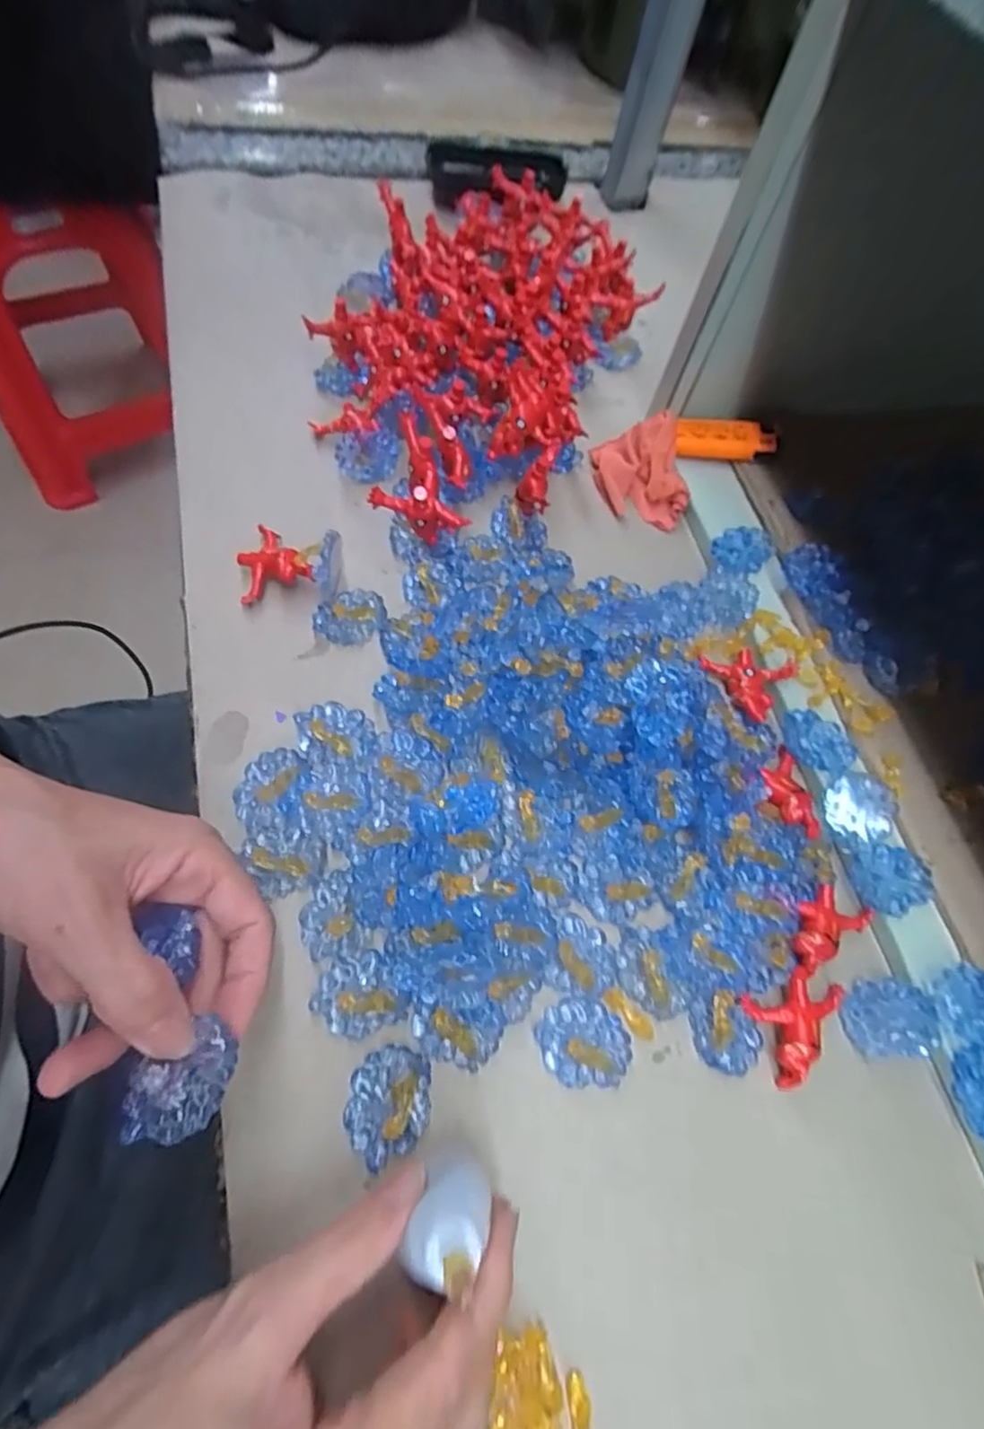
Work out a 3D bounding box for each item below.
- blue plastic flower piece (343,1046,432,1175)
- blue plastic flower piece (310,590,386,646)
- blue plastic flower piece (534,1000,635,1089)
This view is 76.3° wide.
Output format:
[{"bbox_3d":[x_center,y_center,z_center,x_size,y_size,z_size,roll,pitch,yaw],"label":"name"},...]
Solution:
[{"bbox_3d":[-0.040,0.148,0.237,0.030,0.005,0.038,7,66,0],"label":"blue plastic flower piece"},{"bbox_3d":[-0.073,-0.051,0.325,0.031,0.004,0.033,1,66,-3],"label":"blue plastic flower piece"},{"bbox_3d":[0.037,0.132,0.250,0.037,0.011,0.031,8,66,0],"label":"blue plastic flower piece"}]

